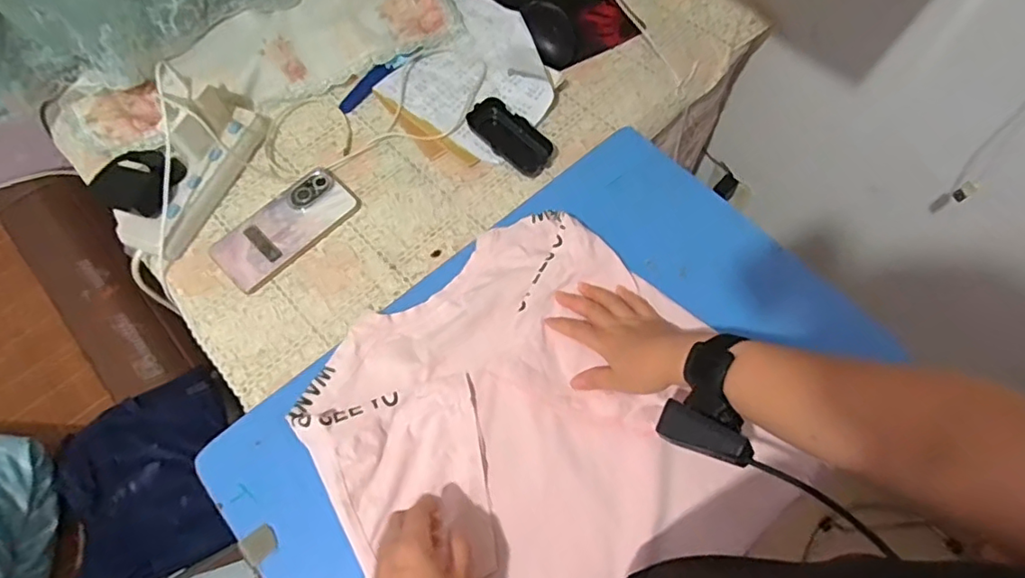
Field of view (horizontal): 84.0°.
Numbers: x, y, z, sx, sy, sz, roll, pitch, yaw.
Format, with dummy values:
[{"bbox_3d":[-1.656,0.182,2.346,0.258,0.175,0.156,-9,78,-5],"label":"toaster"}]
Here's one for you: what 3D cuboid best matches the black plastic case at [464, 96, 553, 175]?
[{"bbox_3d":[-0.004,-0.185,0.698,0.111,0.027,0.052,40,70,3],"label":"black plastic case"}]

